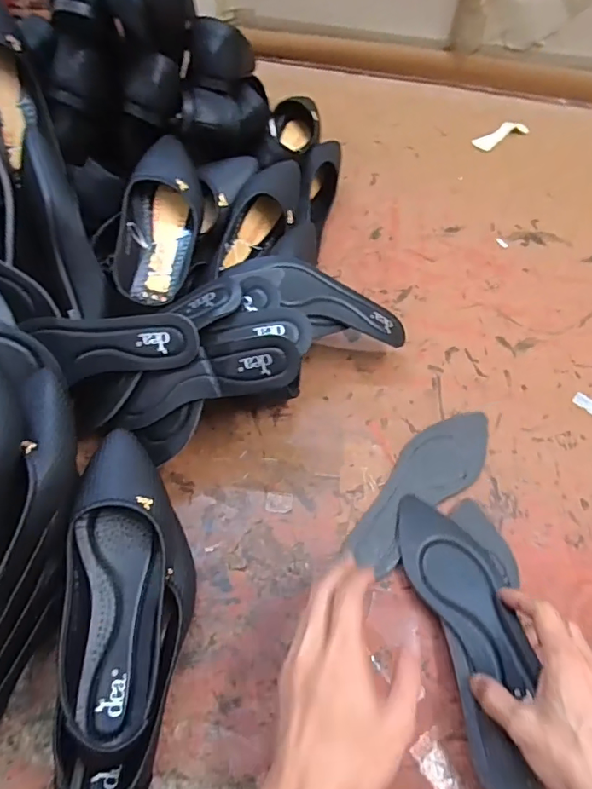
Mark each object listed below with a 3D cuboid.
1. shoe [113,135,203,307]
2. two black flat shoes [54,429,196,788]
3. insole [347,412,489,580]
[{"bbox_3d":[-0.153,-0.198,0.570,0.078,0.045,0.194,7,81,1],"label":"shoe"},{"bbox_3d":[-0.135,0.172,0.405,0.088,0.080,0.274,-2,68,-5],"label":"two black flat shoes"},{"bbox_3d":[0.137,0.094,0.533,0.073,0.011,0.220,37,61,19],"label":"insole"}]

